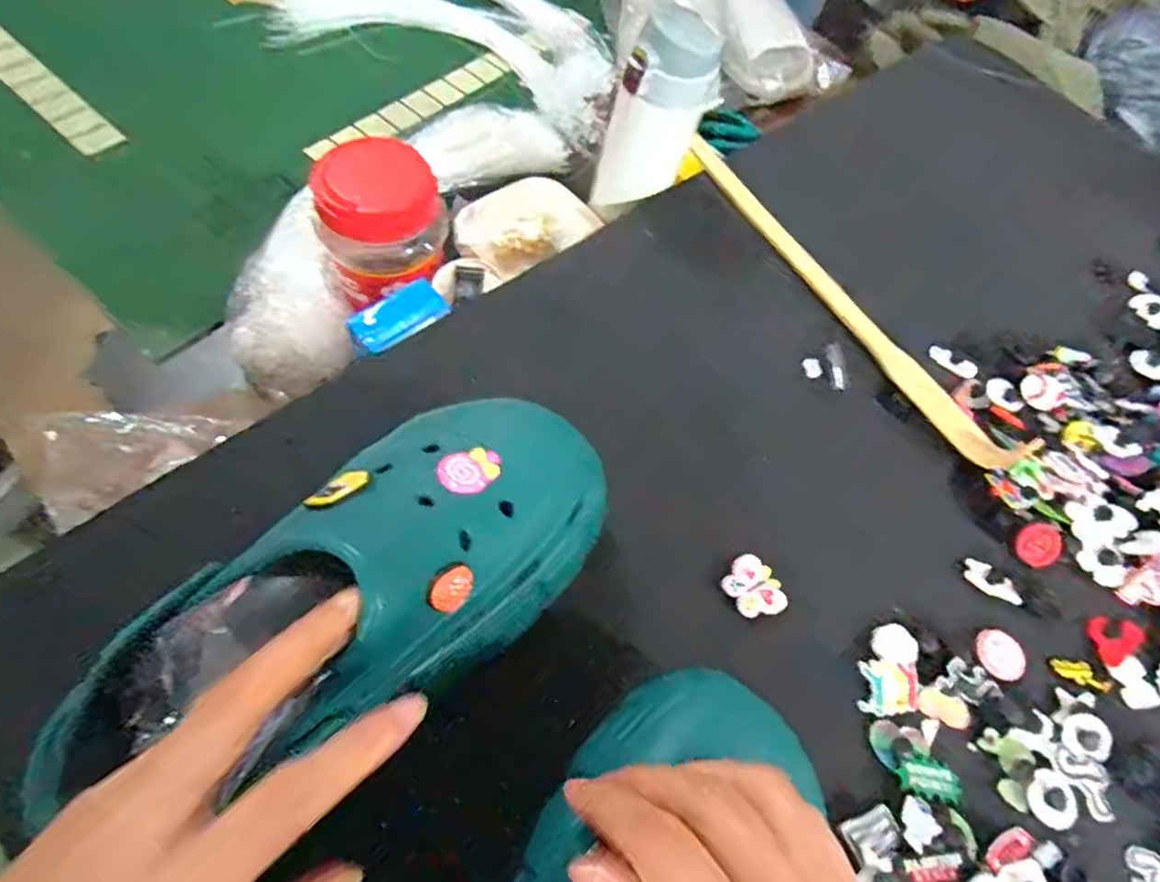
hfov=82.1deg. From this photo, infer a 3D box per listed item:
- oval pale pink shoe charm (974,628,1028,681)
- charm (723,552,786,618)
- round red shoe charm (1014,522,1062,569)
[{"bbox_3d":[0.238,0.120,0.376,0.030,0.004,0.027,25,61,7],"label":"oval pale pink shoe charm"},{"bbox_3d":[0.099,0.085,0.382,0.029,0.009,0.035,-31,68,-21],"label":"charm"},{"bbox_3d":[0.284,0.064,0.411,0.031,0.005,0.024,-23,66,-18],"label":"round red shoe charm"}]

